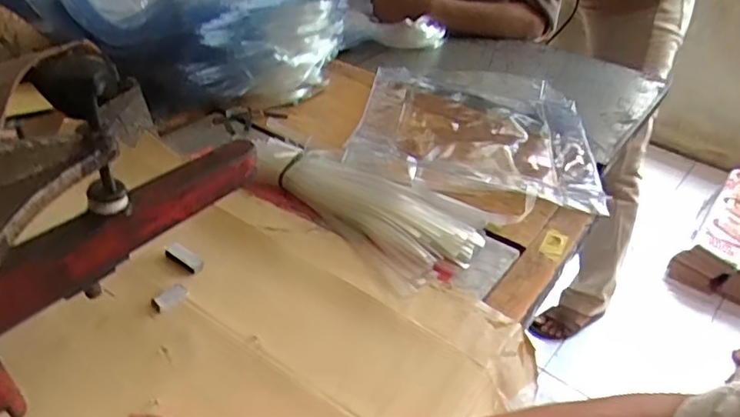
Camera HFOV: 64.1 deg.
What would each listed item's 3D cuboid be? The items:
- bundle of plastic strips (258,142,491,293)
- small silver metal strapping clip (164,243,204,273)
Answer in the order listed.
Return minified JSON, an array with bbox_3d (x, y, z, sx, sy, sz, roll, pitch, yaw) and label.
[{"bbox_3d":[-0.004,-0.016,0.565,0.124,0.021,0.232,-29,49,-35],"label":"bundle of plastic strips"},{"bbox_3d":[-0.153,0.040,0.484,0.040,0.005,0.013,27,43,26],"label":"small silver metal strapping clip"}]

